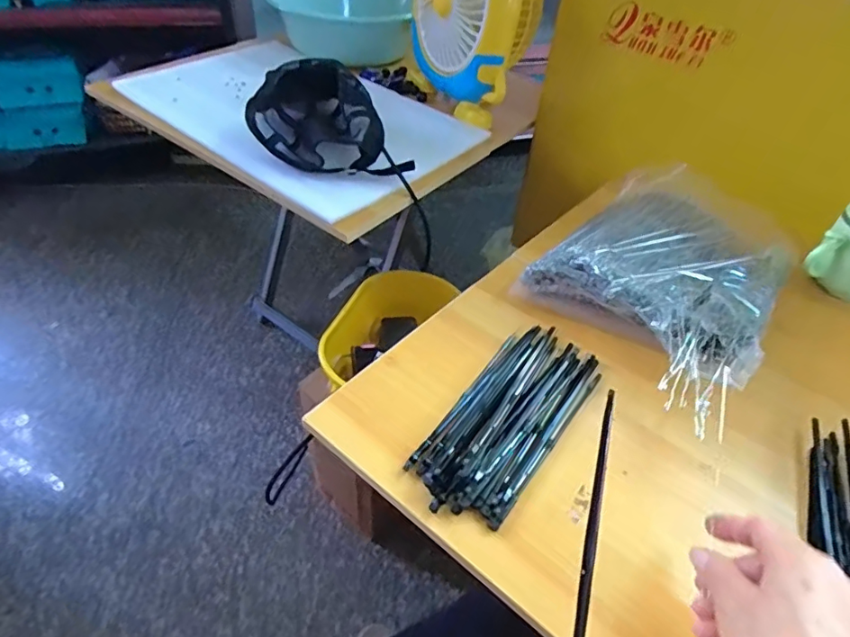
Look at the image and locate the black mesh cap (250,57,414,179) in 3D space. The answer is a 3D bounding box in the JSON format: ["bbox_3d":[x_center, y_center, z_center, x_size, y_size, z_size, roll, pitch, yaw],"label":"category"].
[{"bbox_3d":[-0.141,-0.264,0.691,0.168,0.076,0.217,-18,49,-21],"label":"black mesh cap"}]

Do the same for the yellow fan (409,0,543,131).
[{"bbox_3d":[0.080,-0.459,0.784,0.118,0.251,0.218,-17,49,-20],"label":"yellow fan"}]

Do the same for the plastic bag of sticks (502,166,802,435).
[{"bbox_3d":[0.231,-0.041,0.512,0.209,0.070,0.295,33,51,25],"label":"plastic bag of sticks"}]

